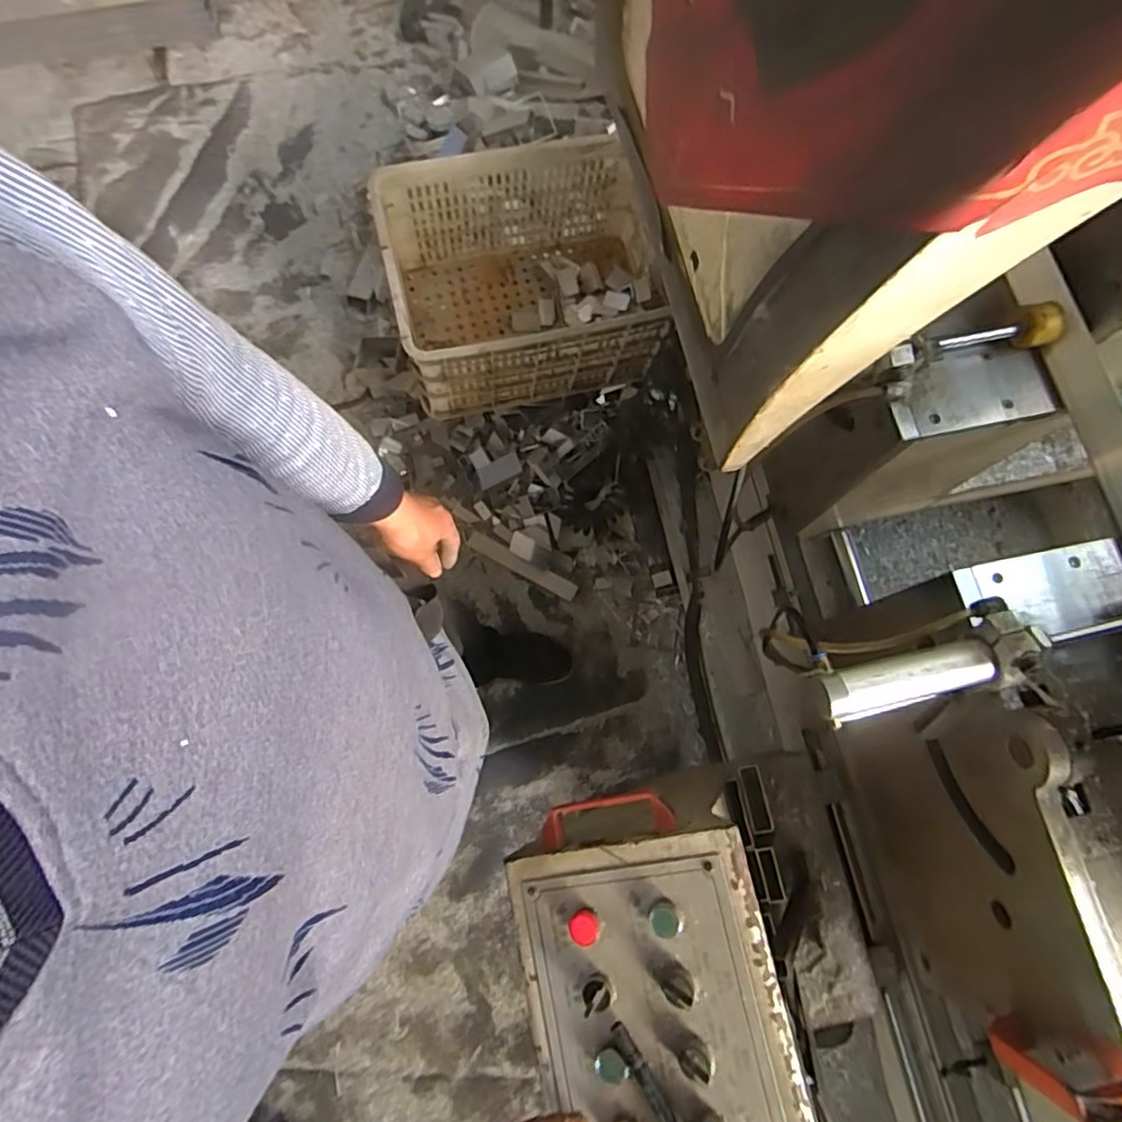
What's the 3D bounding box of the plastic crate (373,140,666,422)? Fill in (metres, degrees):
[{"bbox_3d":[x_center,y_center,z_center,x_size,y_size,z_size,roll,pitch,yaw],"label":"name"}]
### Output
[{"bbox_3d":[-0.049,-0.503,1.152,0.490,0.271,0.348,-12,76,-5],"label":"plastic crate"}]

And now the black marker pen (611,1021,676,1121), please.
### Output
[{"bbox_3d":[0.082,0.461,0.535,0.015,0.017,0.127,-32,66,-9],"label":"black marker pen"}]

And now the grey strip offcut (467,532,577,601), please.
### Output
[{"bbox_3d":[-0.087,0.010,1.420,0.266,0.028,0.039,28,77,5],"label":"grey strip offcut"}]

